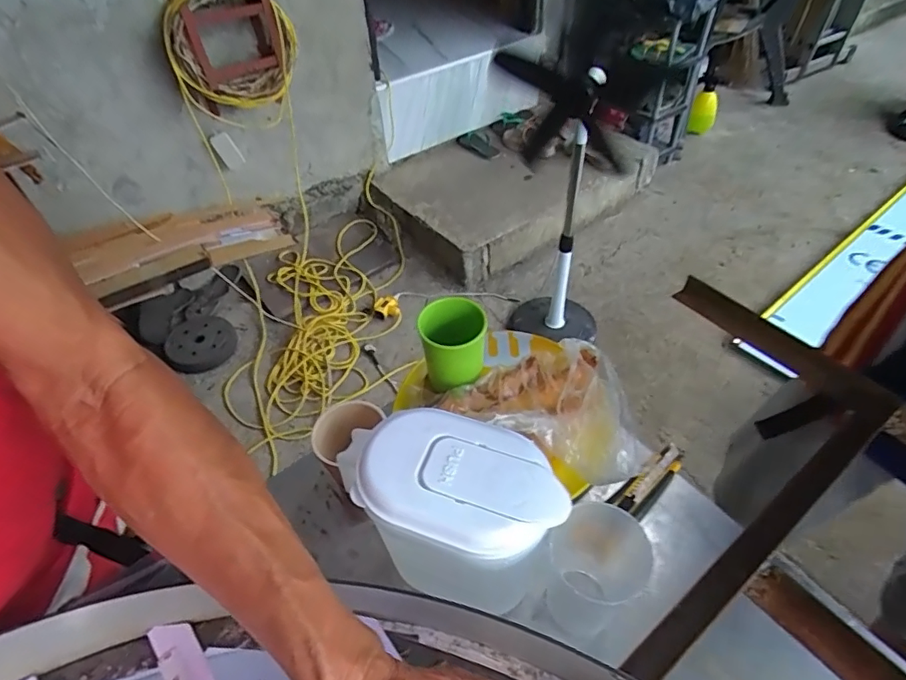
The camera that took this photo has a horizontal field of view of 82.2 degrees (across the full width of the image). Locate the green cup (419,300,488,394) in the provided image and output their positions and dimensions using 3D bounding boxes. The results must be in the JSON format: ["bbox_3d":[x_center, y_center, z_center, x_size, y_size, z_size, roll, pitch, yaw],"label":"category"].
[{"bbox_3d":[0.001,0.011,0.592,0.072,0.093,0.070,-2,46,2],"label":"green cup"}]

